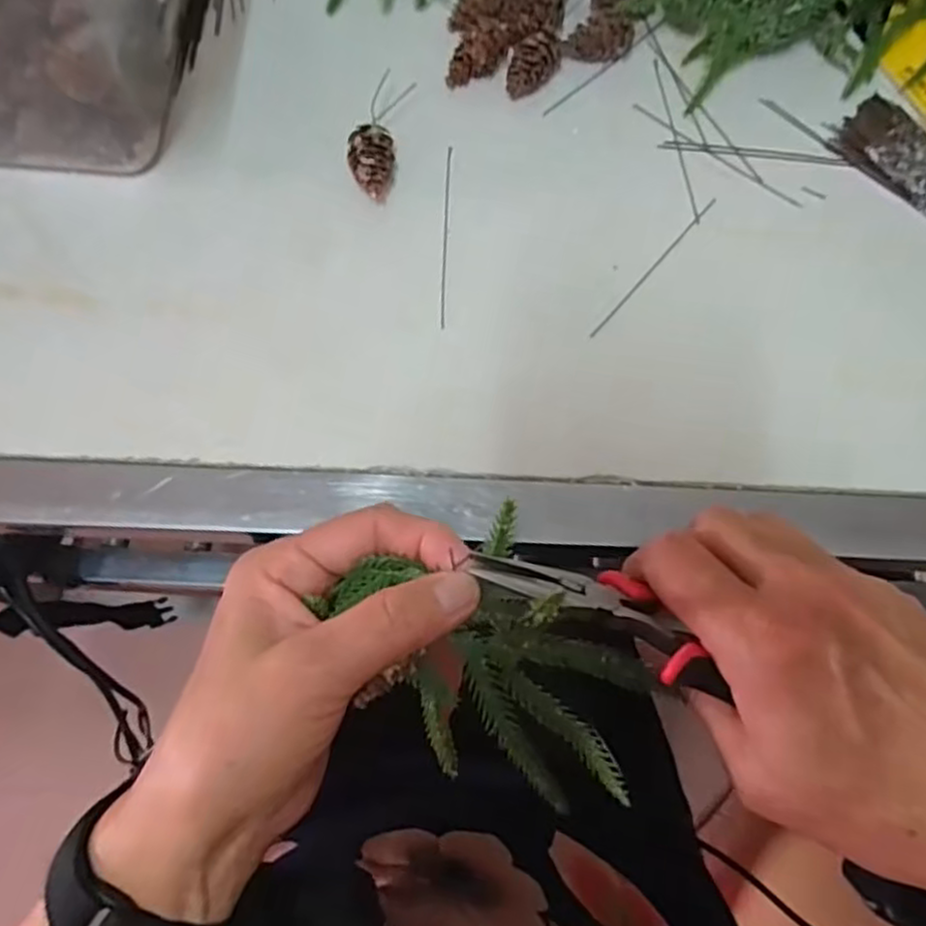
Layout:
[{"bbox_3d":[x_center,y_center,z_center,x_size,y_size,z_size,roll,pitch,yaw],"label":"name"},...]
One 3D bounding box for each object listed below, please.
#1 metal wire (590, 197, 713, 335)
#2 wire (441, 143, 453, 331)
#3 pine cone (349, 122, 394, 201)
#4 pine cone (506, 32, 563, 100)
[{"bbox_3d":[0.094,-0.096,0.354,0.004,0.004,0.098,40,79,9],"label":"metal wire"},{"bbox_3d":[-0.008,-0.112,0.357,0.004,0.004,0.098,2,76,0],"label":"wire"},{"bbox_3d":[-0.044,-0.146,0.358,0.021,0.023,0.035,-8,77,-2],"label":"pine cone"},{"bbox_3d":[0.036,-0.206,0.375,0.019,0.019,0.036,30,78,7],"label":"pine cone"}]

